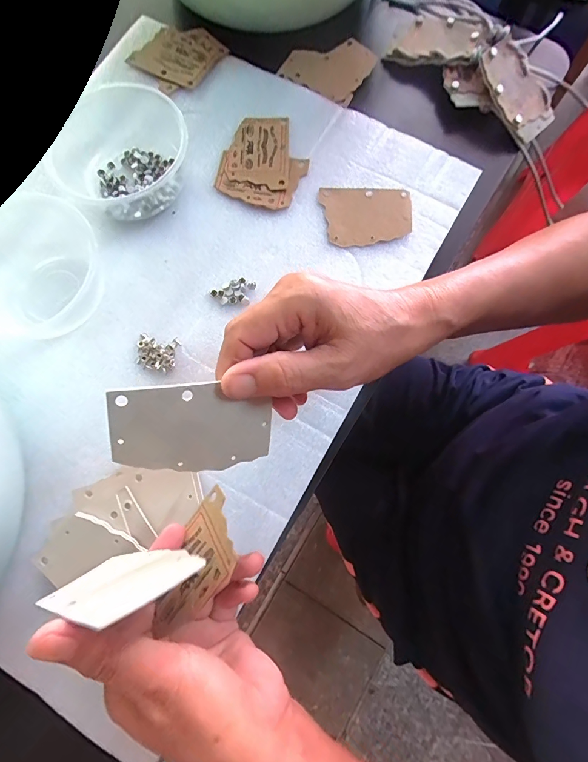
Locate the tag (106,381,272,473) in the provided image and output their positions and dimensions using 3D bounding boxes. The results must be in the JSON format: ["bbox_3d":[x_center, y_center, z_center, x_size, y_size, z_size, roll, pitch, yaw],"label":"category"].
[{"bbox_3d":[-0.052,0.026,0.198,0.083,0.004,0.054,-3,116,-24],"label":"tag"}]

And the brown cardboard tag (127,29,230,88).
[{"bbox_3d":[-0.112,-0.322,0.361,0.073,0.005,0.071,31,79,7],"label":"brown cardboard tag"}]

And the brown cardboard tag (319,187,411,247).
[{"bbox_3d":[0.061,-0.142,0.315,0.076,0.005,0.055,2,76,1],"label":"brown cardboard tag"}]

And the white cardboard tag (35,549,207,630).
[{"bbox_3d":[-0.087,0.100,0.184,0.082,0.053,0.004,-17,89,34],"label":"white cardboard tag"}]

